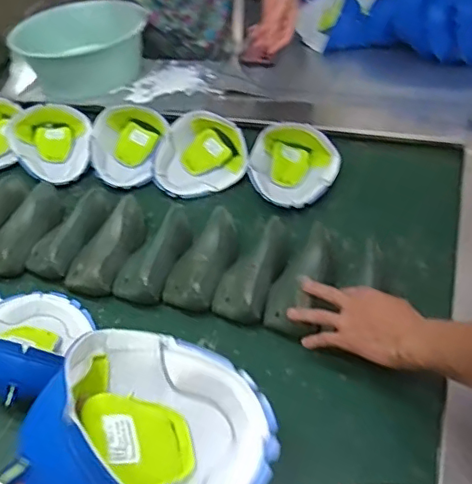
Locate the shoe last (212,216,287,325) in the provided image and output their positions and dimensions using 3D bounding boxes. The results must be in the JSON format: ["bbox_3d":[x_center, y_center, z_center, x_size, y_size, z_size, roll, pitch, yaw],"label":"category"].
[{"bbox_3d":[0.024,0.034,0.813,0.077,0.054,0.174,10,45,17],"label":"shoe last"}]

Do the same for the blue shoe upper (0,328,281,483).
[{"bbox_3d":[-0.069,0.145,0.418,0.184,0.096,0.148,21,40,-40],"label":"blue shoe upper"}]

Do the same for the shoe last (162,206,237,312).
[{"bbox_3d":[-0.049,0.022,0.843,0.082,0.053,0.167,12,45,19],"label":"shoe last"}]

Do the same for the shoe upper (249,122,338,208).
[{"bbox_3d":[0.101,-0.134,0.966,0.153,0.083,0.152,2,43,9],"label":"shoe upper"}]

